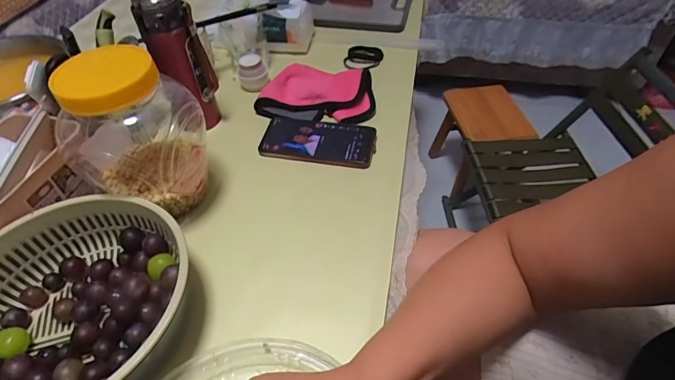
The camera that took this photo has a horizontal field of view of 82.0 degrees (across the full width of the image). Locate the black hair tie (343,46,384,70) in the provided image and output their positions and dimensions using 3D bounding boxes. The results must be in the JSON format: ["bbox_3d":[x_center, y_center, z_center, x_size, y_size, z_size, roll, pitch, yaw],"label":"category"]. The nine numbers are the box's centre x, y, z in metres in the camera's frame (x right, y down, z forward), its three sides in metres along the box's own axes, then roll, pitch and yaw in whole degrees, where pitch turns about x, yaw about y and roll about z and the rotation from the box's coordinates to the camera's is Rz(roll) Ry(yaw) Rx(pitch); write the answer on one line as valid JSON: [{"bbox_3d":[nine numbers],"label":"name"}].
[{"bbox_3d":[0.048,-0.248,0.734,0.064,0.026,0.060,-2,47,2],"label":"black hair tie"}]

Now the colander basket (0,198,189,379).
[{"bbox_3d":[-0.253,0.117,0.376,0.224,0.077,0.216,4,48,7],"label":"colander basket"}]

